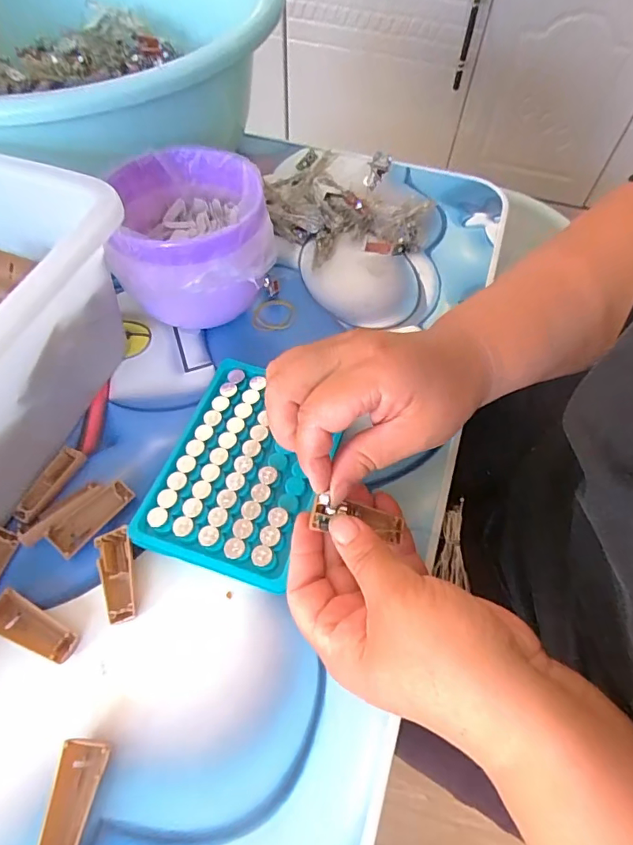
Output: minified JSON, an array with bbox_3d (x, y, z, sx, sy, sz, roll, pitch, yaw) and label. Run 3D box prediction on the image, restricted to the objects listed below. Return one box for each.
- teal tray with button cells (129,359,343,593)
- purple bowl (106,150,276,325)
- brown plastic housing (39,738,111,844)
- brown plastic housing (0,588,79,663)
[{"bbox_3d":[-0.048,0.024,0.294,0.097,0.021,0.131,15,61,8],"label":"teal tray with button cells"},{"bbox_3d":[-0.082,-0.121,0.340,0.101,0.095,0.109,1,60,-1],"label":"purple bowl"},{"bbox_3d":[-0.110,0.171,0.214,0.020,0.011,0.049,9,60,4],"label":"brown plastic housing"},{"bbox_3d":[-0.149,0.108,0.251,0.050,0.010,0.019,22,62,11],"label":"brown plastic housing"}]

